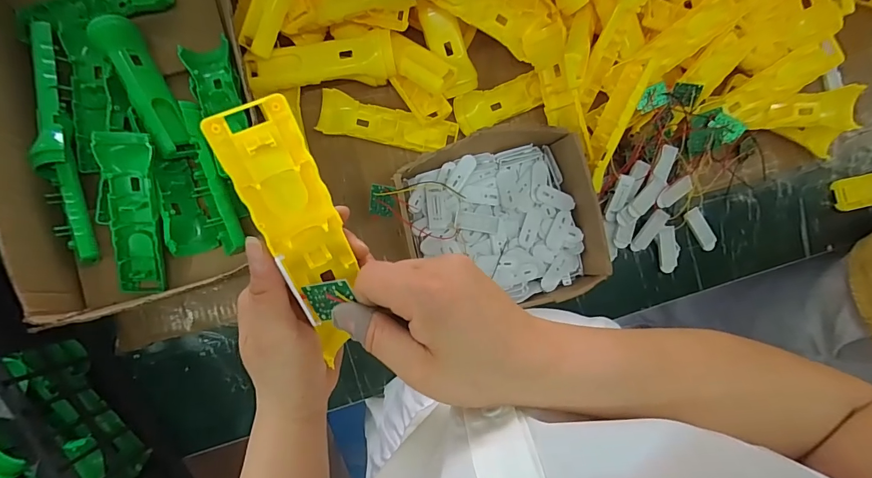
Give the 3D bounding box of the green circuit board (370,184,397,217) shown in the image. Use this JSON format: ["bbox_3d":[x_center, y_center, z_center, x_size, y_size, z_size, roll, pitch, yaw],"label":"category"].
[{"bbox_3d":[-0.056,-0.040,0.434,0.028,0.007,0.034,12,117,8],"label":"green circuit board"}]

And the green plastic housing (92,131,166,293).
[{"bbox_3d":[-0.315,-0.023,0.423,0.056,0.022,0.165,-1,103,-5],"label":"green plastic housing"}]

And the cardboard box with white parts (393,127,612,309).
[{"bbox_3d":[0.072,-0.024,0.463,0.212,0.057,0.188,-5,86,-6],"label":"cardboard box with white parts"}]

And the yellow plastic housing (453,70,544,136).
[{"bbox_3d":[0.077,-0.166,0.505,0.106,0.026,0.042,-21,87,-7],"label":"yellow plastic housing"}]

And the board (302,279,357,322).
[{"bbox_3d":[-0.059,0.035,0.232,0.033,0.004,0.024,-12,111,29],"label":"board"}]

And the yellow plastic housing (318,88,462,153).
[{"bbox_3d":[-0.057,-0.133,0.488,0.161,0.018,0.047,12,84,-4],"label":"yellow plastic housing"}]

